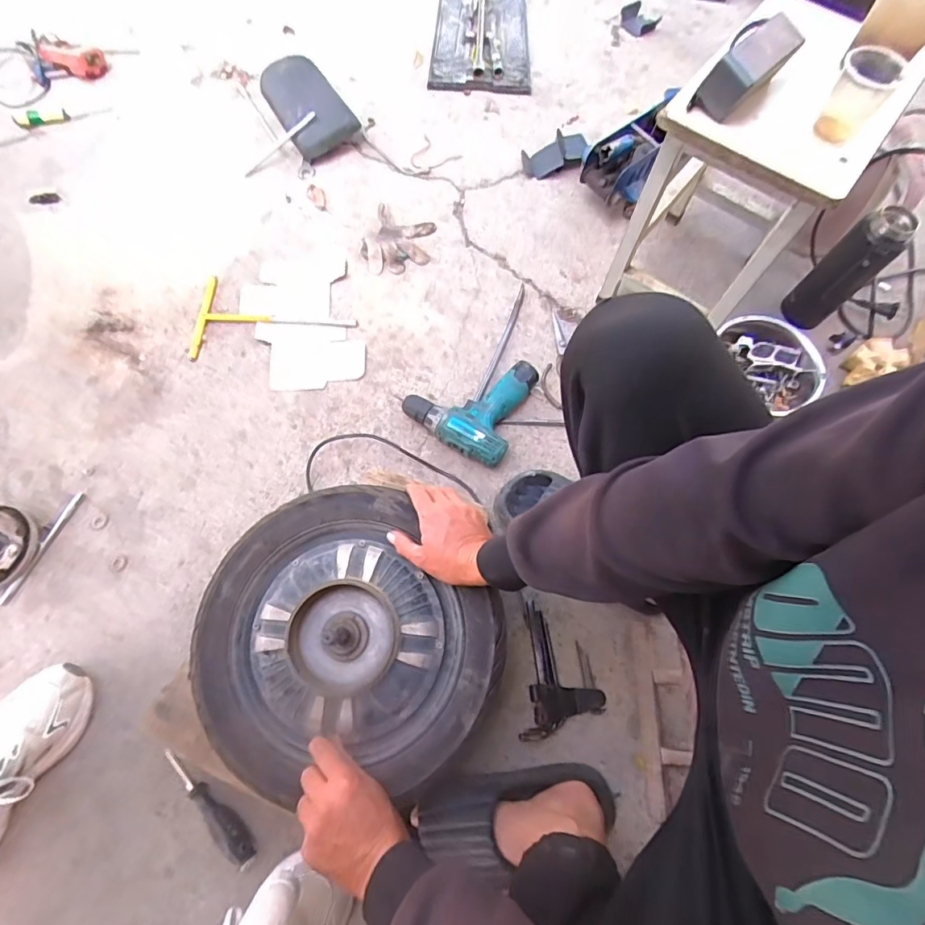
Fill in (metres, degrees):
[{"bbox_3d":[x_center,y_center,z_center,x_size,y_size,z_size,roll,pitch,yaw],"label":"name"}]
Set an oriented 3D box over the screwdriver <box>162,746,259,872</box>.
[{"bbox_3d":[-0.319,0.432,0.625,0.034,0.025,0.167,-42,79,-16],"label":"screwdriver"}]

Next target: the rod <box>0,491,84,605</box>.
[{"bbox_3d":[-0.634,0.126,0.744,0.013,0.009,0.181,20,72,5],"label":"rod"}]

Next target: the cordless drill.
[{"bbox_3d":[0.011,-0.103,0.818,0.179,0.052,0.182,24,71,4],"label":"cordless drill"}]

